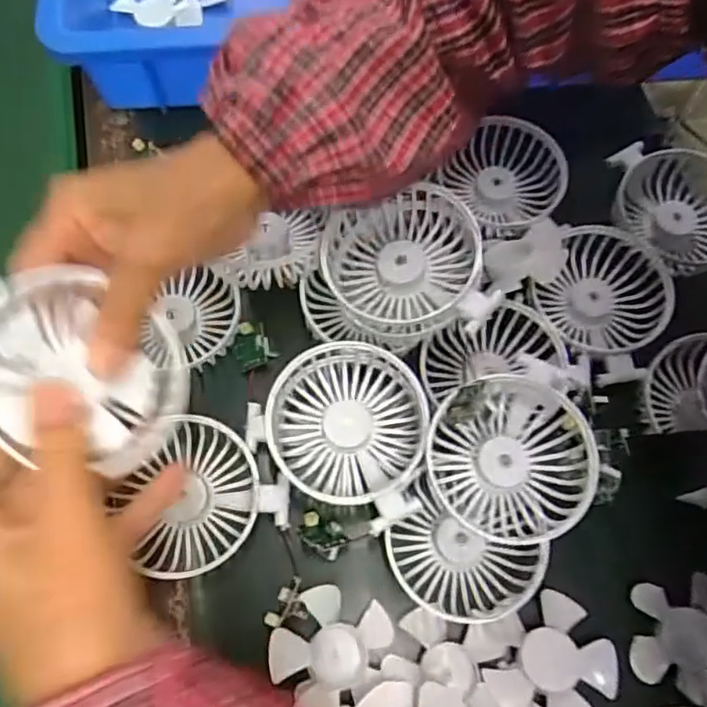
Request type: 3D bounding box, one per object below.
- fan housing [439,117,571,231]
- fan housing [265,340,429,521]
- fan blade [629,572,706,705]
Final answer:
[{"bbox_3d":[0.113,-0.128,0.452,0.066,0.039,0.080,-43,75,-13],"label":"fan housing"},{"bbox_3d":[-0.002,0.041,0.361,0.089,0.035,0.089,-1,75,5],"label":"fan housing"},{"bbox_3d":[0.193,0.160,0.355,0.063,0.010,0.065,0,70,1],"label":"fan blade"}]

